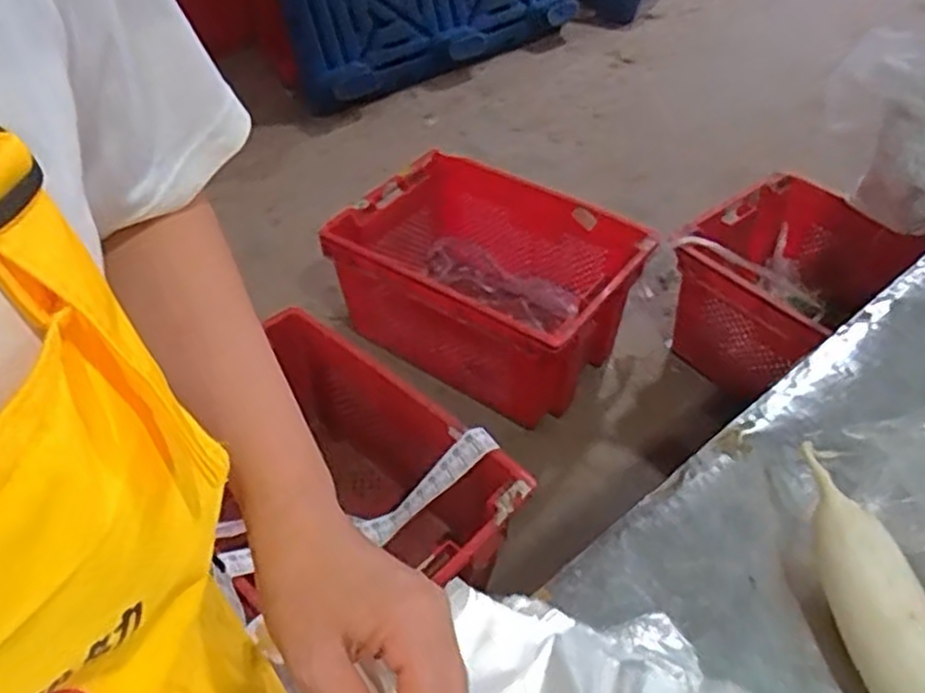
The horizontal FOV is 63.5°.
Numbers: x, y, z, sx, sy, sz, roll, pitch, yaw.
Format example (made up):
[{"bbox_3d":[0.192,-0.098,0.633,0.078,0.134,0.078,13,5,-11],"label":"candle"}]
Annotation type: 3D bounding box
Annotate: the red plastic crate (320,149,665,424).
[{"bbox_3d":[0.062,-0.161,1.736,0.636,0.278,0.452,28,52,26],"label":"red plastic crate"}]

